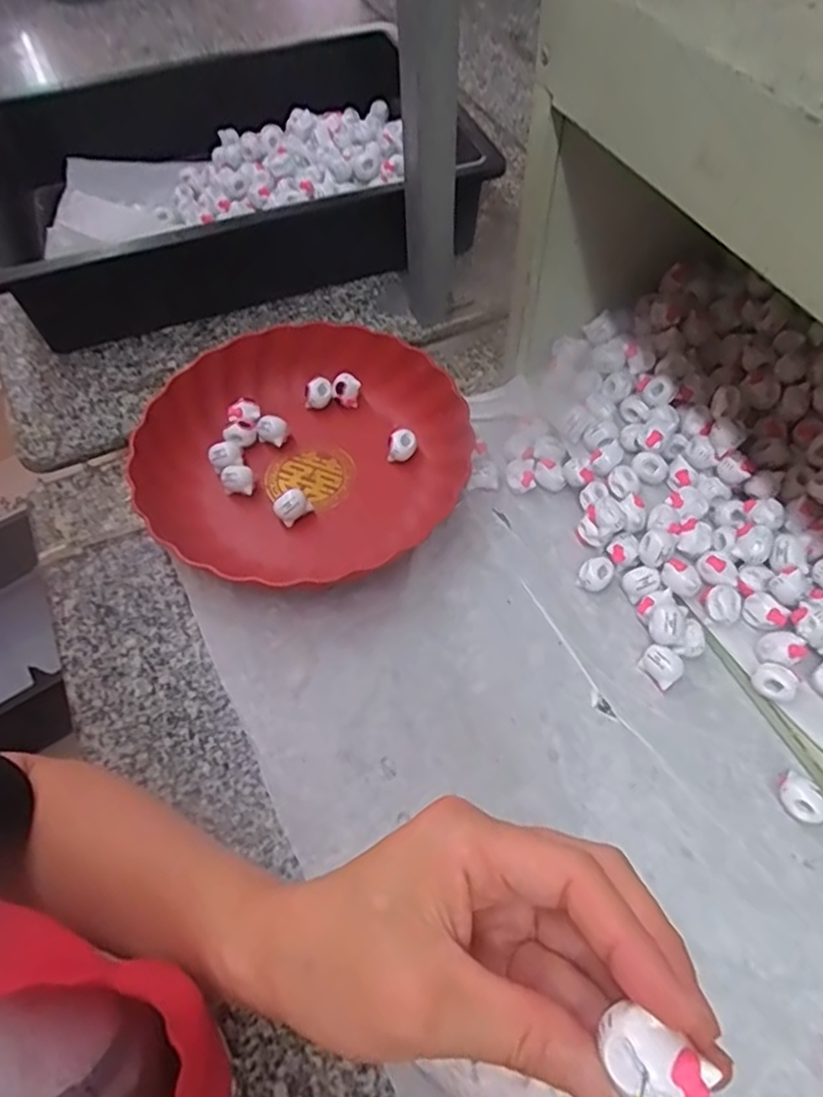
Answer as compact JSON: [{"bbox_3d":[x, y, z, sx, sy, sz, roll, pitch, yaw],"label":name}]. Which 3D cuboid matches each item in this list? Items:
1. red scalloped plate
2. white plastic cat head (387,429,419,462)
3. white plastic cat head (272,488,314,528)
[{"bbox_3d":[-0.083,-0.076,0.515,0.247,0.043,0.234,-12,59,-5],"label":"red scalloped plate"},{"bbox_3d":[-0.007,-0.080,0.530,0.024,0.028,0.016,-6,58,-1],"label":"white plastic cat head"},{"bbox_3d":[-0.090,-0.031,0.503,0.025,0.022,0.019,-36,63,-18],"label":"white plastic cat head"}]

